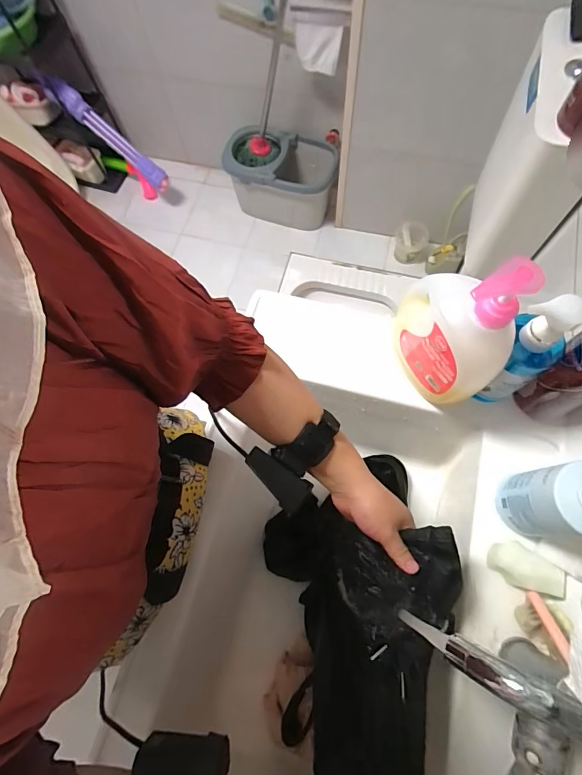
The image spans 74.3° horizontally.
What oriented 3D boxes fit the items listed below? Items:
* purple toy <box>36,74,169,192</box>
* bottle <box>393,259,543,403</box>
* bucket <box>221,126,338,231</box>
[{"bbox_3d":[-0.700,-0.986,1.495,0.497,0.091,0.099,38,73,-22],"label":"purple toy"},{"bbox_3d":[0.183,-0.074,0.429,0.073,0.229,0.141,-11,71,-2],"label":"bottle"},{"bbox_3d":[-0.047,-0.877,1.644,0.455,0.296,0.257,15,72,7],"label":"bucket"}]

